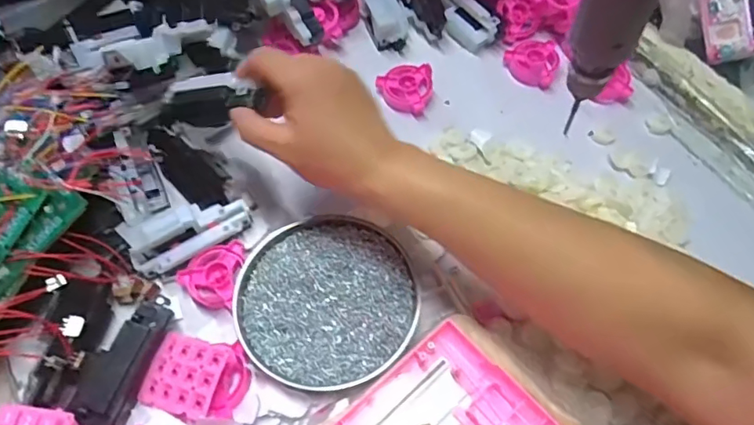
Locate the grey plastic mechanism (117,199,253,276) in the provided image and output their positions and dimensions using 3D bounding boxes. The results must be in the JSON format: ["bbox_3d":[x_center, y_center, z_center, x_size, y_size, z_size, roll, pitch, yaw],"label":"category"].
[{"bbox_3d":[-0.149,0.013,0.419,0.094,0.025,0.038,-25,65,-13],"label":"grey plastic mechanism"}]

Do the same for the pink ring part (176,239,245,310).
[{"bbox_3d":[-0.131,0.047,0.417,0.048,0.013,0.055,4,61,2],"label":"pink ring part"}]

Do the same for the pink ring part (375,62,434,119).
[{"bbox_3d":[0.027,-0.123,0.515,0.052,0.018,0.046,20,63,10],"label":"pink ring part"}]

